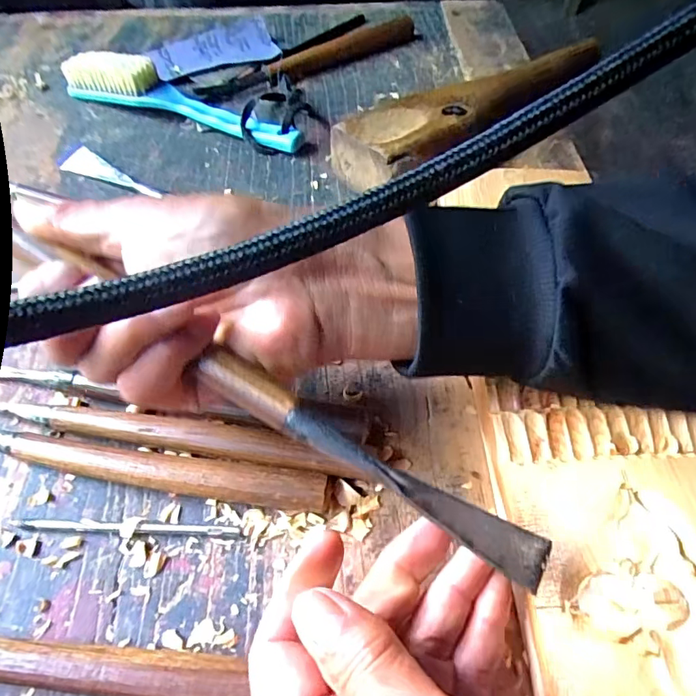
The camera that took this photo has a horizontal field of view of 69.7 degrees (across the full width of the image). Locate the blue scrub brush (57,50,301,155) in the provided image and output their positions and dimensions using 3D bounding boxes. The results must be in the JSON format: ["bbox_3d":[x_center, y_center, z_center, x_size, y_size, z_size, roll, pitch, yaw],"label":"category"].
[{"bbox_3d":[-0.140,-0.208,0.417,0.222,0.037,0.029,20,57,13],"label":"blue scrub brush"}]

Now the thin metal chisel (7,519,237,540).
[{"bbox_3d":[-0.107,0.085,0.236,0.112,0.004,0.006,2,55,1],"label":"thin metal chisel"}]

